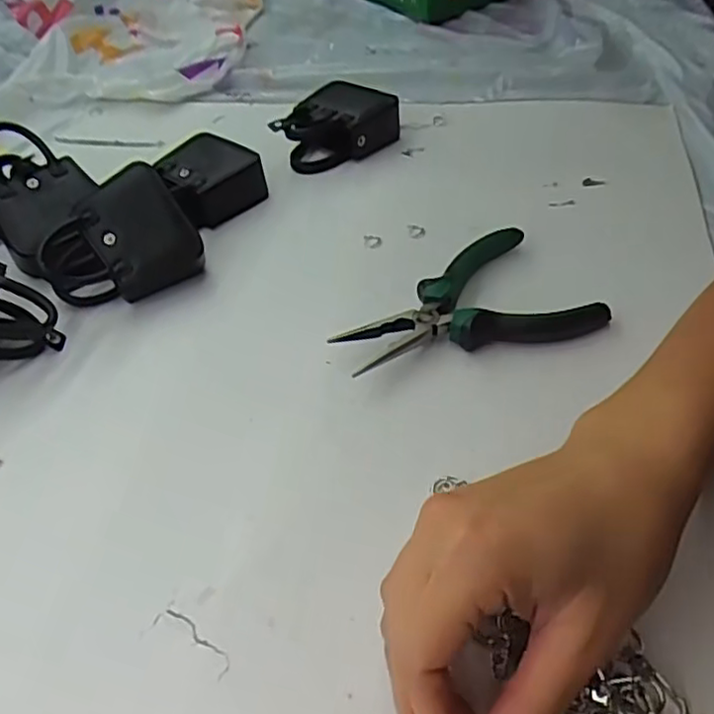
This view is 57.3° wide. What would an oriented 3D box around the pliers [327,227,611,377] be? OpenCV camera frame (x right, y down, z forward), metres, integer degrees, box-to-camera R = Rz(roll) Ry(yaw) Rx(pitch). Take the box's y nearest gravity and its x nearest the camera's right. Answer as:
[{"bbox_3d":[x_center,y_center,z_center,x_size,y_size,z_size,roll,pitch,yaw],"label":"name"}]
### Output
[{"bbox_3d":[0.063,-0.024,0.391,0.145,0.027,0.094,-23,47,-17],"label":"pliers"}]

